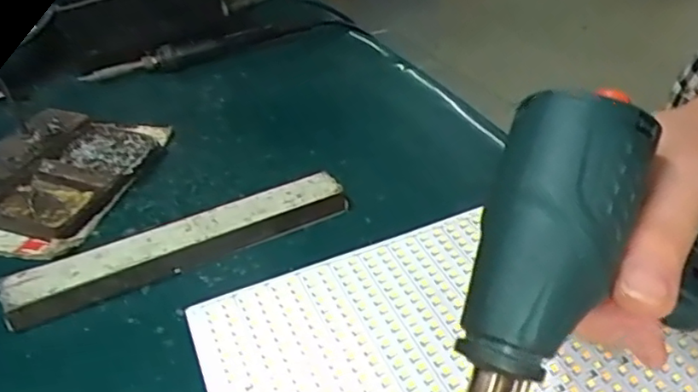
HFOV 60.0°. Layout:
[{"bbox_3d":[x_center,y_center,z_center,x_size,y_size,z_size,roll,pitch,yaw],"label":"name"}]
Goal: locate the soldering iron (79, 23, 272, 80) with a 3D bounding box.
[{"bbox_3d":[-0.159,-0.133,0.573,0.175,0.022,0.015,-19,39,-18],"label":"soldering iron"}]

